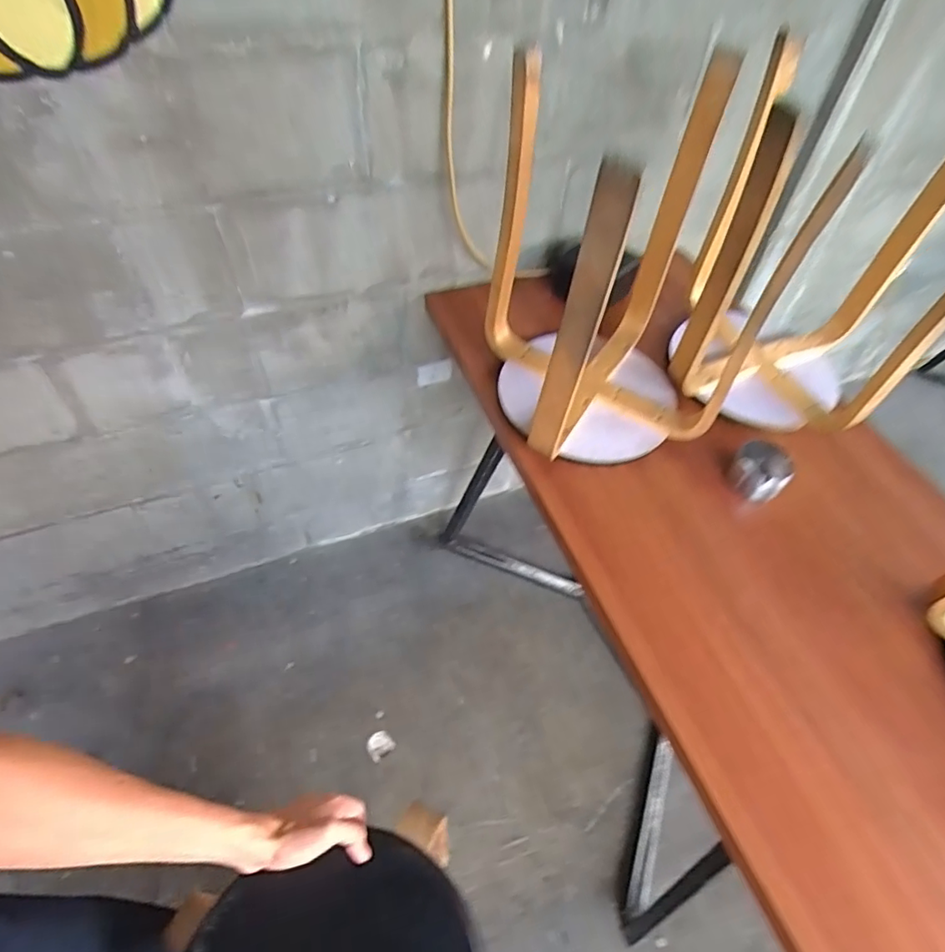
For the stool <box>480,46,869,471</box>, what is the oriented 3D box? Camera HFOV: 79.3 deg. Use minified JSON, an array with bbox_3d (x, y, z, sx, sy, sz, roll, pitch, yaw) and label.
[{"bbox_3d":[0.211,-0.274,0.785,0.319,0.420,0.343,2,50,-2],"label":"stool"}]

